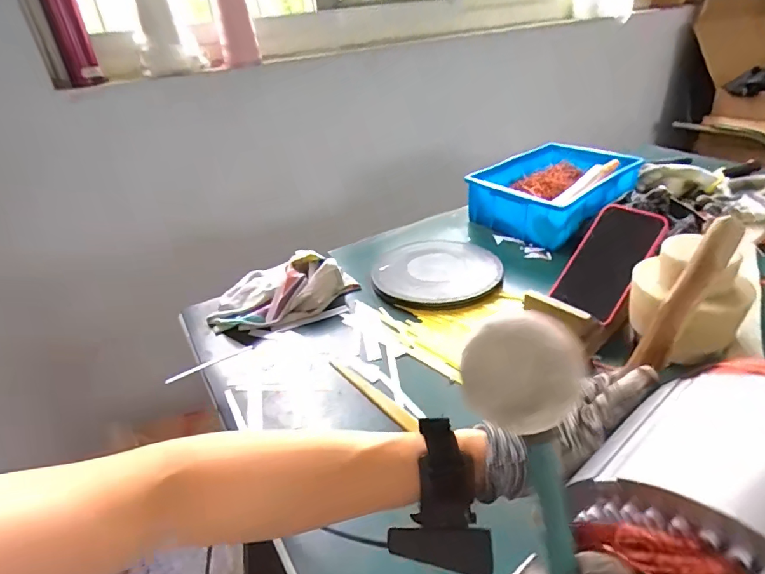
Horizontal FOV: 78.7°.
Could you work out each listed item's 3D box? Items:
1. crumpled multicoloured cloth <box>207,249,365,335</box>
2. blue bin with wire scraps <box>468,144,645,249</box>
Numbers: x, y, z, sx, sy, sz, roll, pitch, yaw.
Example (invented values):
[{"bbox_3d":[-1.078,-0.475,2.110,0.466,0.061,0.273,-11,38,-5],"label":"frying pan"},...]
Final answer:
[{"bbox_3d":[-0.140,0.003,0.664,0.208,0.066,0.084,-15,34,-16],"label":"crumpled multicoloured cloth"},{"bbox_3d":[0.309,-0.179,0.870,0.291,0.084,0.217,-27,38,-30],"label":"blue bin with wire scraps"}]

